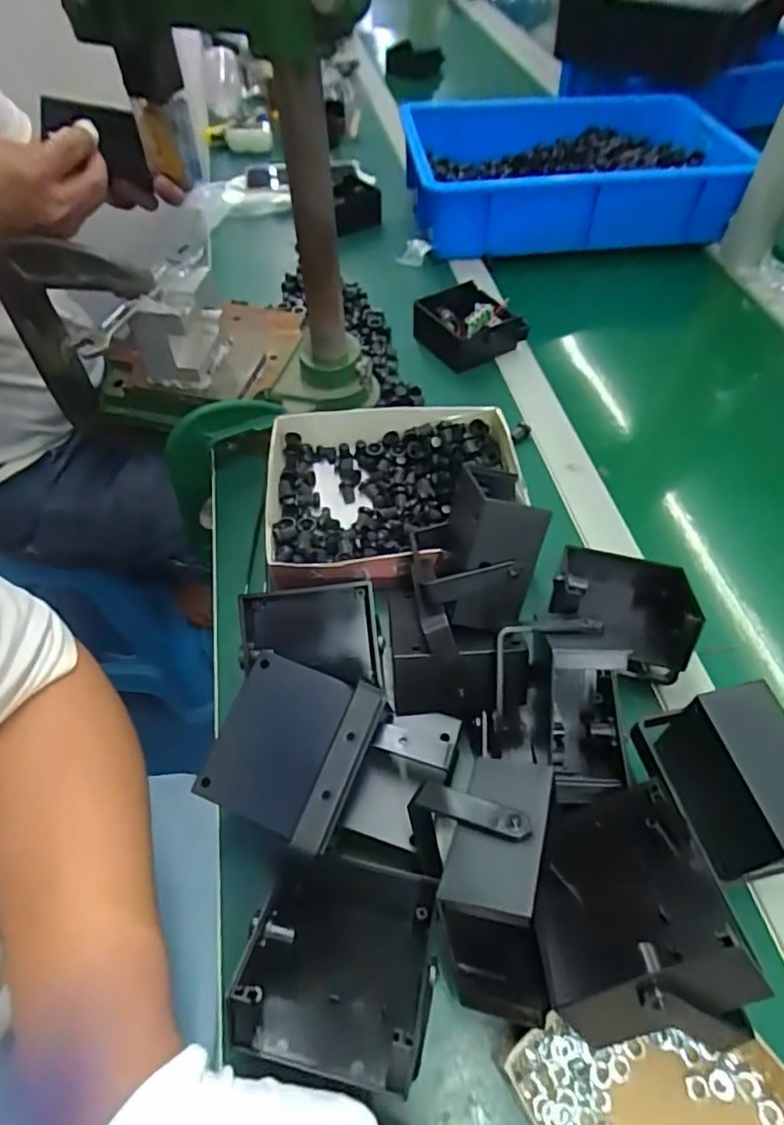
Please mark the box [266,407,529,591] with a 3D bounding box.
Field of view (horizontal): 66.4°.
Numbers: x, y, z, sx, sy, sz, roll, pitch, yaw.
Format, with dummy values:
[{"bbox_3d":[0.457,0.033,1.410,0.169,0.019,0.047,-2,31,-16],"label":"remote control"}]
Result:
[{"bbox_3d":[0.005,-0.054,0.500,0.211,0.046,0.177,-4,53,-3],"label":"box"}]

